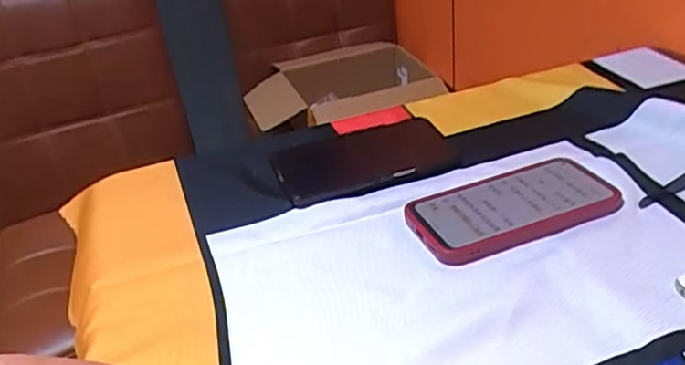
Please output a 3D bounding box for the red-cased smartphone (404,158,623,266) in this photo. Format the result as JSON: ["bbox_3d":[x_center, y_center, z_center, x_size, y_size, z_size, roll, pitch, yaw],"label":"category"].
[{"bbox_3d":[0.136,0.018,0.488,0.162,0.014,0.078,-17,33,-15],"label":"red-cased smartphone"}]

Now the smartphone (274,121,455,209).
[{"bbox_3d":[0.020,-0.022,0.568,0.159,0.011,0.081,-12,46,-13],"label":"smartphone"}]

